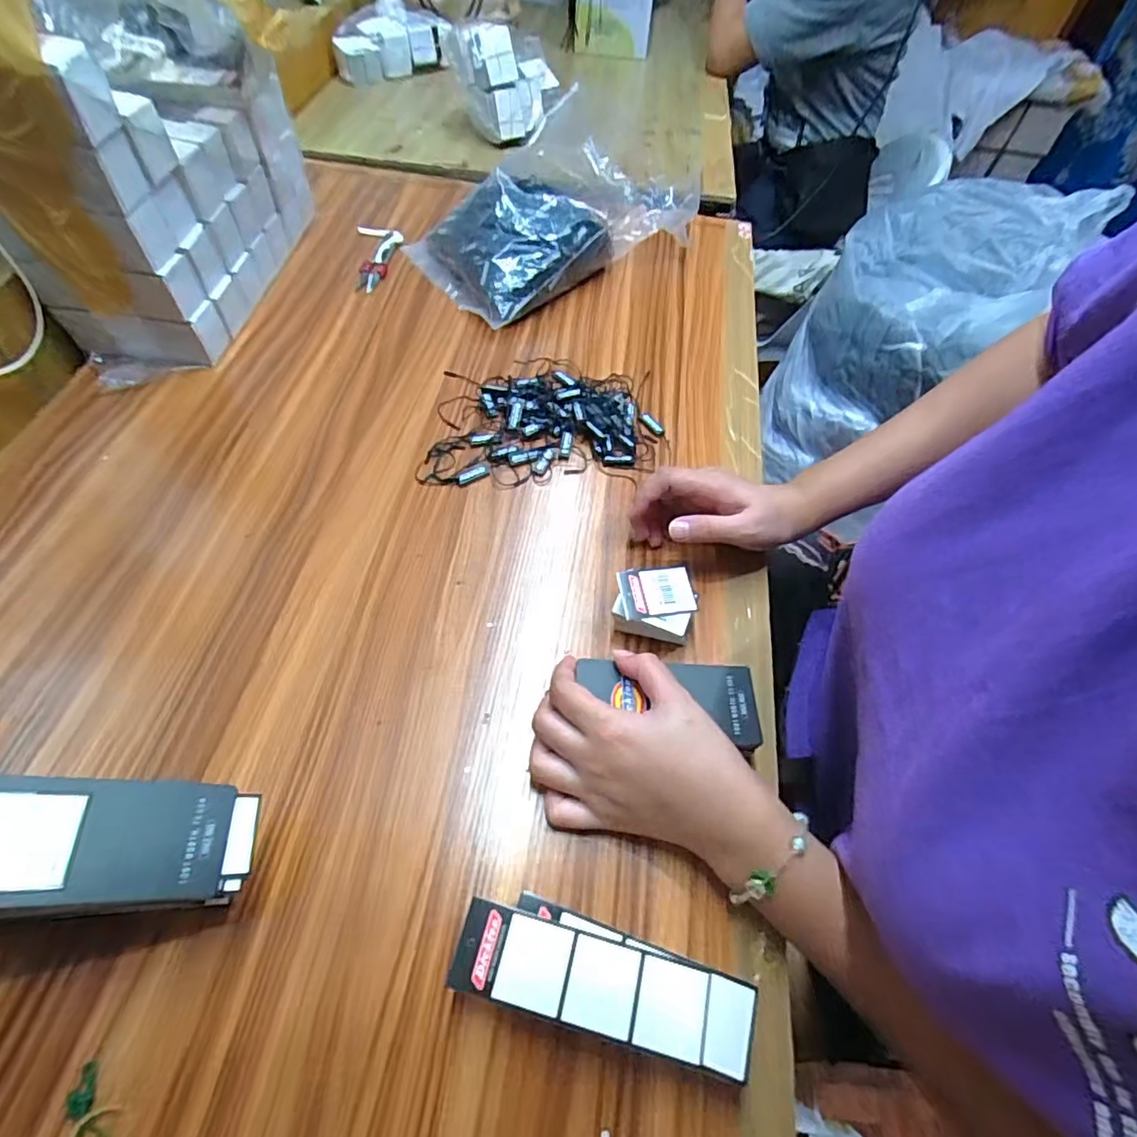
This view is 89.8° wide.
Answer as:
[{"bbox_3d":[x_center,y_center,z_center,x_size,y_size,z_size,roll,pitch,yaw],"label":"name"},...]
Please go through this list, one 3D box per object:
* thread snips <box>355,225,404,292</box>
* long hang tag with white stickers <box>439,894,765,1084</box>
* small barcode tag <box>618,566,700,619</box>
[{"bbox_3d":[-0.208,-0.346,0.630,0.048,0.015,0.111,-6,58,-8],"label":"thread snips"},{"bbox_3d":[0.016,0.195,0.267,0.138,0.004,0.037,14,57,5],"label":"long hang tag with white stickers"},{"bbox_3d":[0.060,0.015,0.390,0.049,0.004,0.036,-7,61,-5],"label":"small barcode tag"}]

